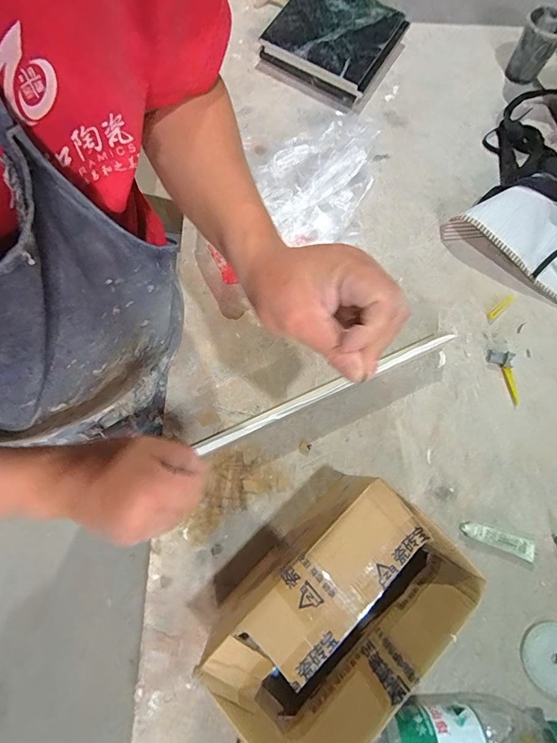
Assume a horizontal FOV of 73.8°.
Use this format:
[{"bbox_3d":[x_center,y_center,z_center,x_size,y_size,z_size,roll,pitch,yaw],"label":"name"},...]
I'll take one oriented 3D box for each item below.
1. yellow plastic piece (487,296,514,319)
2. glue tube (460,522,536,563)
[{"bbox_3d":[0.334,-0.097,0.558,0.055,0.004,0.010,-42,80,-8],"label":"yellow plastic piece"},{"bbox_3d":[0.279,0.213,0.472,0.093,0.018,0.023,21,76,3],"label":"glue tube"}]

